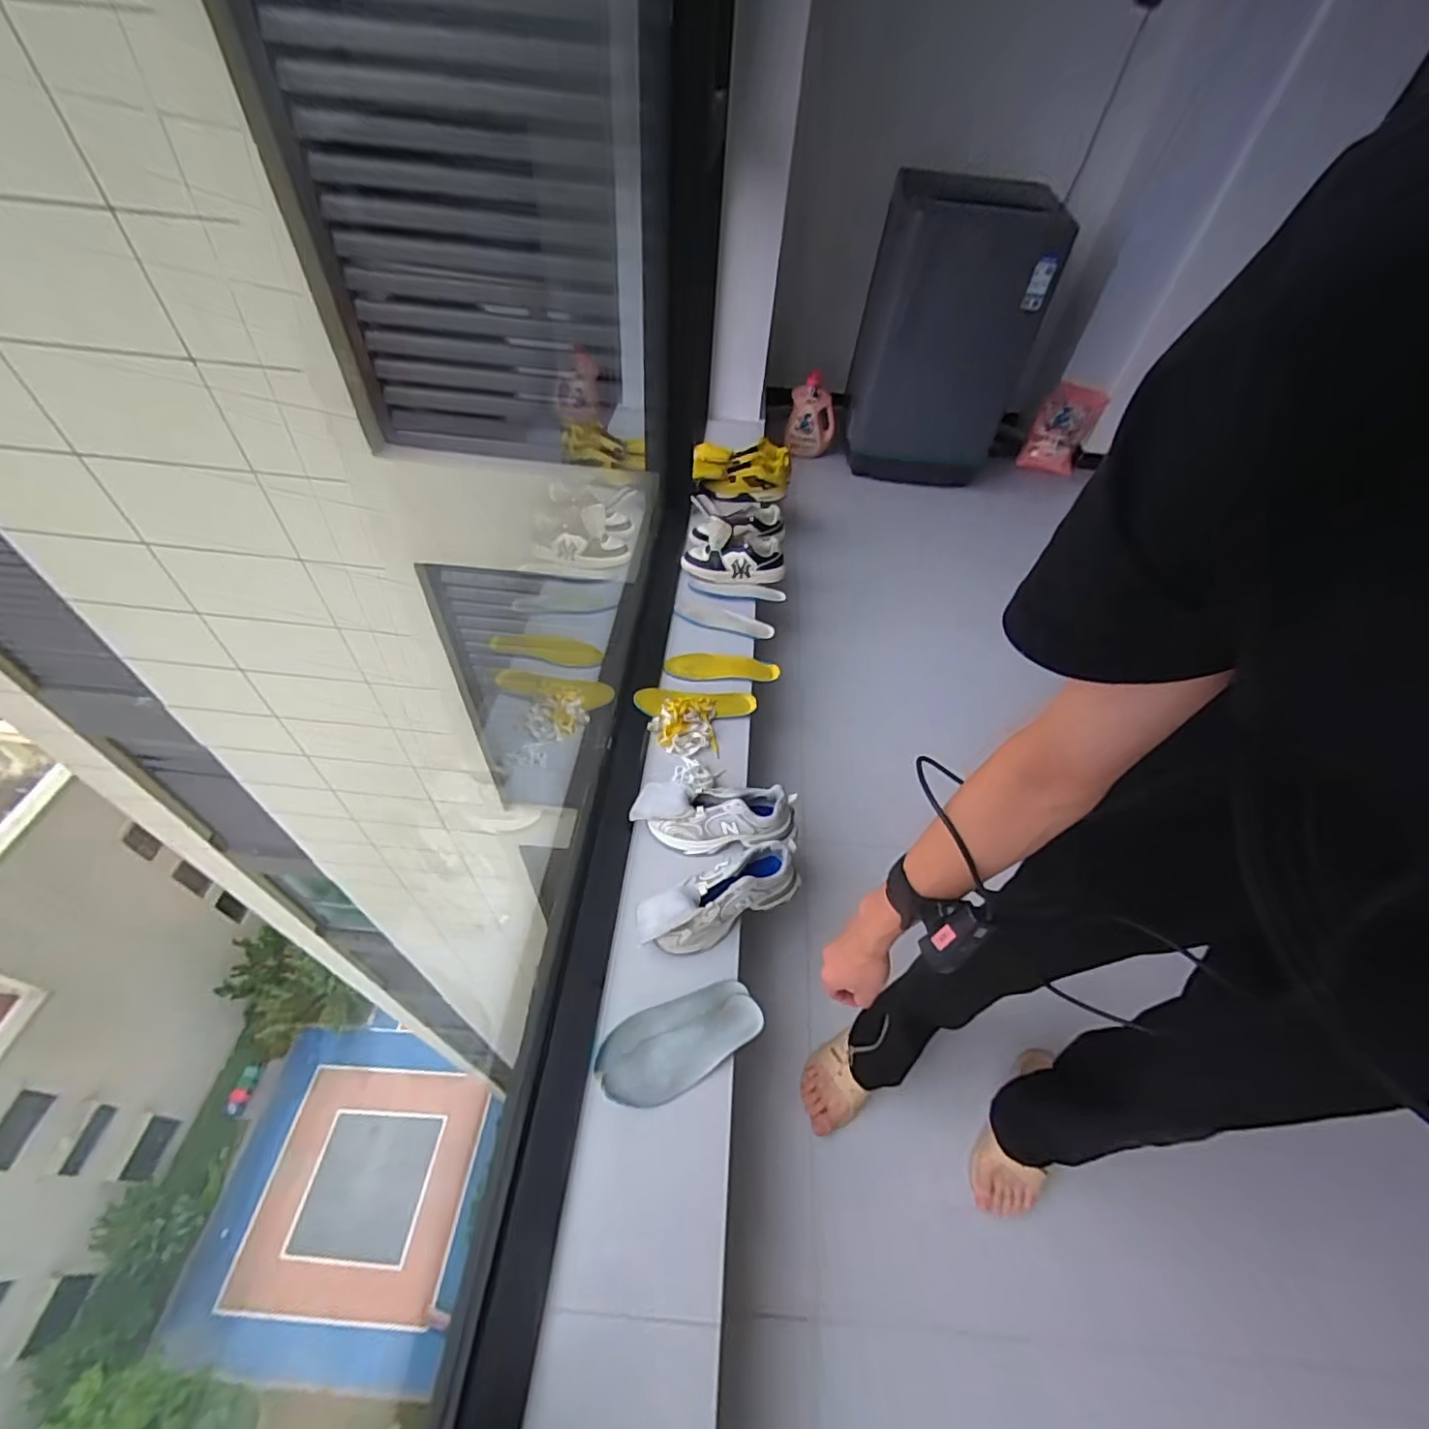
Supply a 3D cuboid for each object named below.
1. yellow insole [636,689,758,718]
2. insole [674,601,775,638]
[{"bbox_3d":[-0.043,-0.030,1.384,0.273,0.028,0.072,1,50,-1],"label":"yellow insole"},{"bbox_3d":[0.026,-0.244,1.534,0.251,0.017,0.077,16,51,12],"label":"insole"}]

